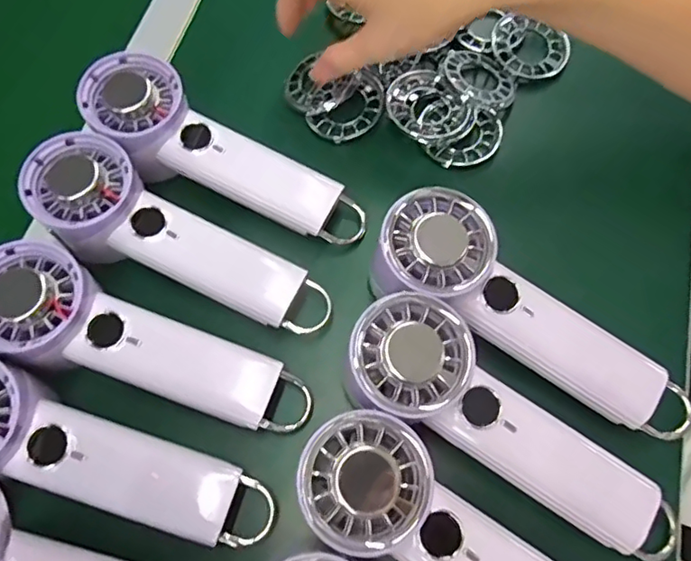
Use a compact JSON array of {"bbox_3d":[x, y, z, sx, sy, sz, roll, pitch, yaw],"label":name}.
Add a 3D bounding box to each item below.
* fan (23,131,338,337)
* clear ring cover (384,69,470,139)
[{"bbox_3d":[-0.102,-0.021,0.347,0.197,0.052,0.062,28,69,-3],"label":"fan"},{"bbox_3d":[0.056,-0.120,0.387,0.048,0.019,0.054,-43,72,-13],"label":"clear ring cover"}]

